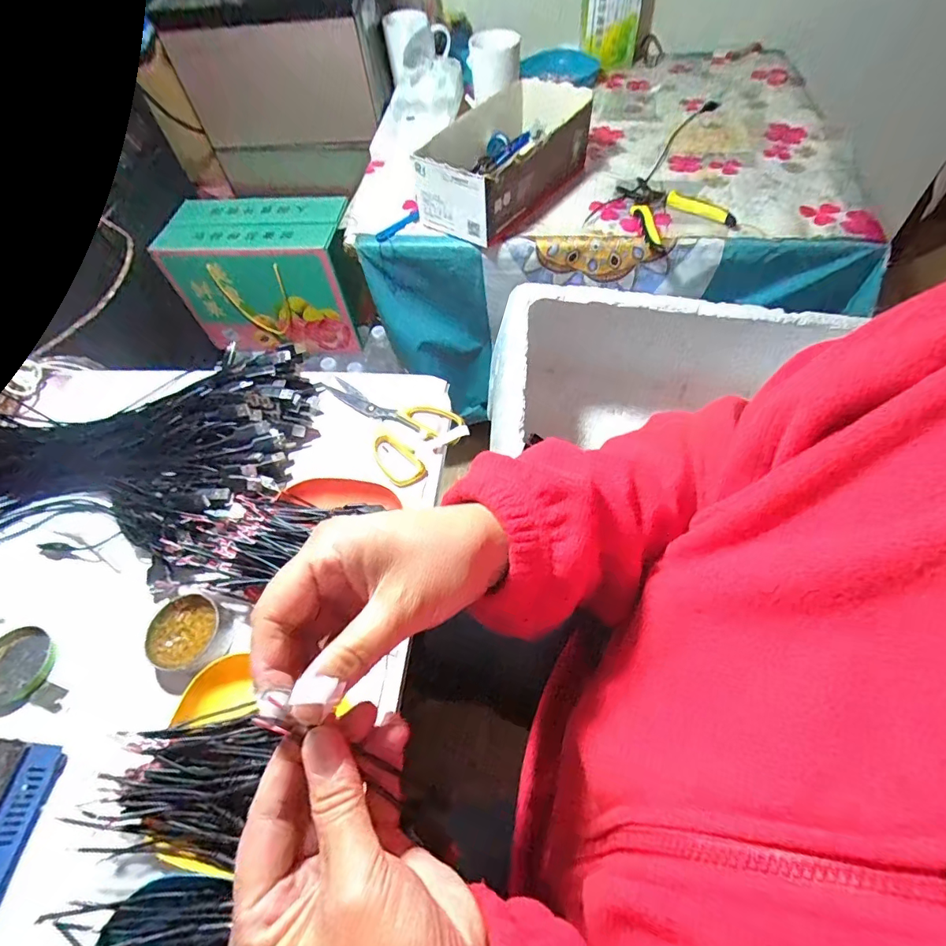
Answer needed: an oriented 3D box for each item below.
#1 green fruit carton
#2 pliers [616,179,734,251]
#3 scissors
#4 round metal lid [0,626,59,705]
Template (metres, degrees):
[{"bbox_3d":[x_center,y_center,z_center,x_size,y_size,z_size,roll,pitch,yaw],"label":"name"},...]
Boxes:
[{"bbox_3d":[-0.394,-0.390,0.982,0.326,0.227,0.159,4,59,7],"label":"green fruit carton"},{"bbox_3d":[0.270,-0.366,0.679,0.119,0.029,0.132,-19,59,-7],"label":"pliers"},{"bbox_3d":[-0.105,-0.061,0.550,0.182,0.012,0.101,33,66,22],"label":"scissors"},{"bbox_3d":[-0.410,0.171,0.442,0.061,0.016,0.063,-2,58,3],"label":"round metal lid"}]

